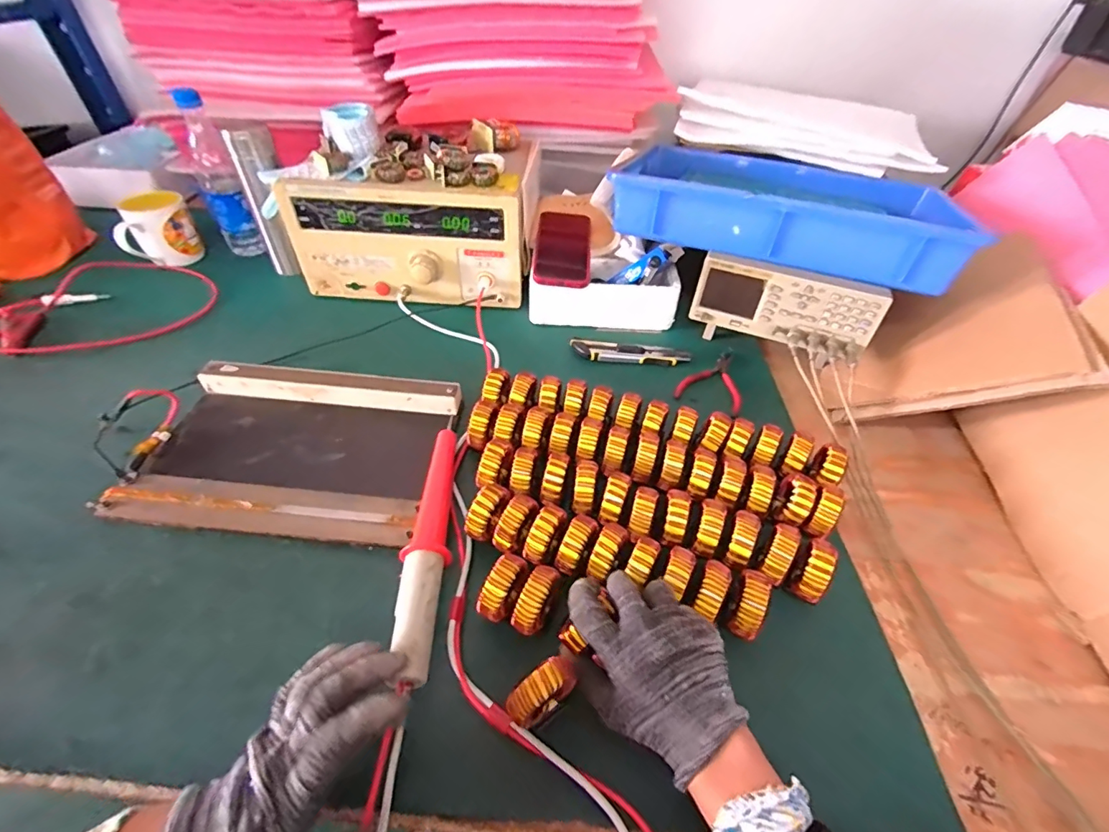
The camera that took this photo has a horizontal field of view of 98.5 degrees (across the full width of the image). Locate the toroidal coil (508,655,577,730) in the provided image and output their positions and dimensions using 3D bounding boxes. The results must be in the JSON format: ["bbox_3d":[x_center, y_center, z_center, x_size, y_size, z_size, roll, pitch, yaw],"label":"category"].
[{"bbox_3d":[-0.010,0.194,0.333,0.047,0.047,0.021,-27,54,-28],"label":"toroidal coil"}]

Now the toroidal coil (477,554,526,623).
[{"bbox_3d":[-0.041,0.142,0.386,0.023,0.047,0.047,22,48,16],"label":"toroidal coil"}]

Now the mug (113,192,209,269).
[{"bbox_3d":[-0.618,-0.288,0.741,0.102,0.102,0.071,-34,57,-32],"label":"mug"}]

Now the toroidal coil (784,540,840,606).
[{"bbox_3d":[0.219,0.135,0.411,0.027,0.053,0.044,28,50,21],"label":"toroidal coil"}]

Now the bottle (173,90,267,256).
[{"bbox_3d":[-0.520,-0.353,0.733,0.063,0.234,0.077,-24,52,-26],"label":"bottle"}]

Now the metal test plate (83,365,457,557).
[{"bbox_3d":[-0.267,0.029,0.497,0.298,0.034,0.196,6,46,1],"label":"metal test plate"}]

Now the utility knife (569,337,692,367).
[{"bbox_3d":[0.105,-0.086,0.650,0.161,0.014,0.033,4,46,-1],"label":"utility knife"}]

